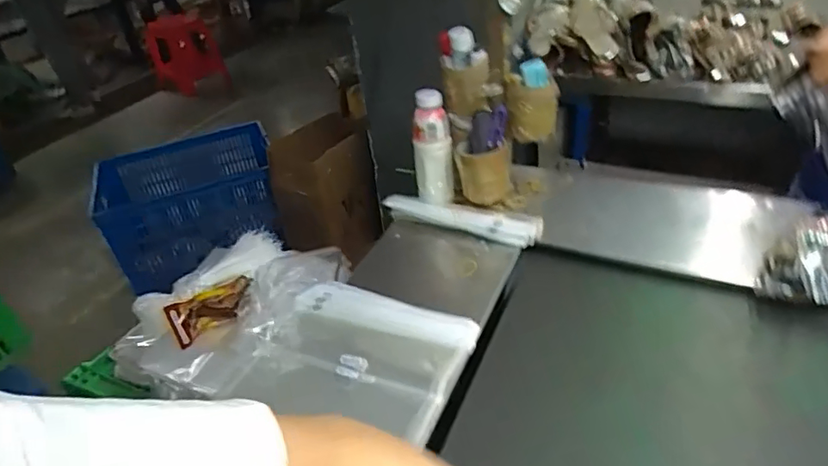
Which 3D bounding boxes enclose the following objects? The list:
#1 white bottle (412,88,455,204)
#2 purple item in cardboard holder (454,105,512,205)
[{"bbox_3d":[0.032,-0.146,0.935,0.065,0.188,0.051,-7,35,1],"label":"white bottle"},{"bbox_3d":[0.115,-0.117,0.906,0.084,0.158,0.073,-7,35,1],"label":"purple item in cardboard holder"}]

